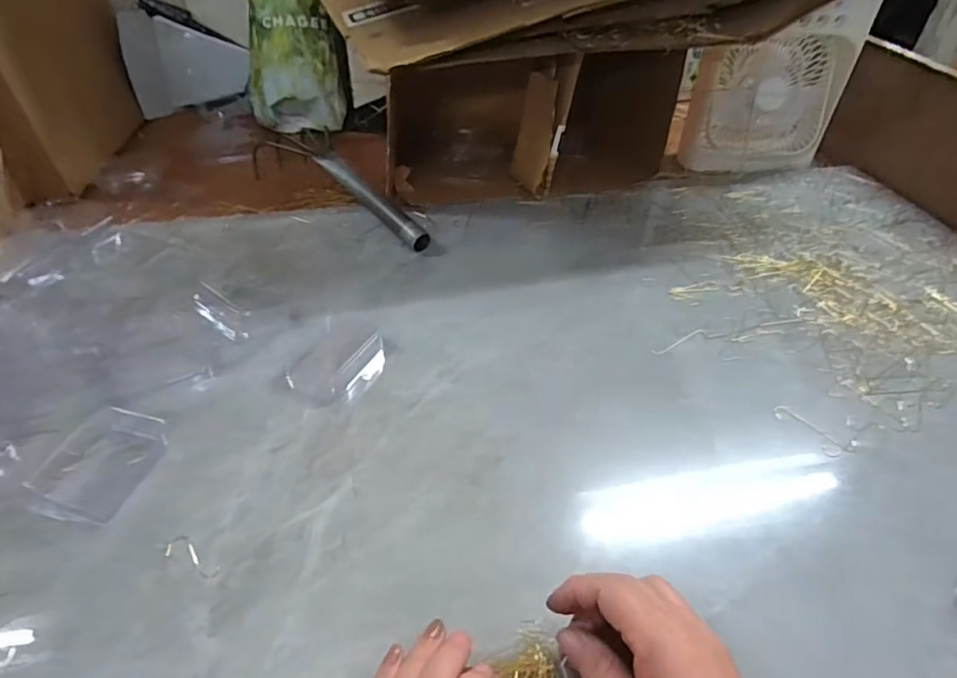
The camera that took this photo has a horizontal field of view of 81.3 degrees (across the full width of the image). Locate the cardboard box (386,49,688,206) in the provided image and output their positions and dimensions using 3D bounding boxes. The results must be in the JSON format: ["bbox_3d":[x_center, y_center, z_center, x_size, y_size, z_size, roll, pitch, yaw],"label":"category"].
[{"bbox_3d":[0.026,-0.300,0.738,0.301,0.150,0.221,-6,42,-9],"label":"cardboard box"}]

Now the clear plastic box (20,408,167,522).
[{"bbox_3d":[-0.275,0.090,0.408,0.070,0.013,0.085,11,42,11],"label":"clear plastic box"}]

